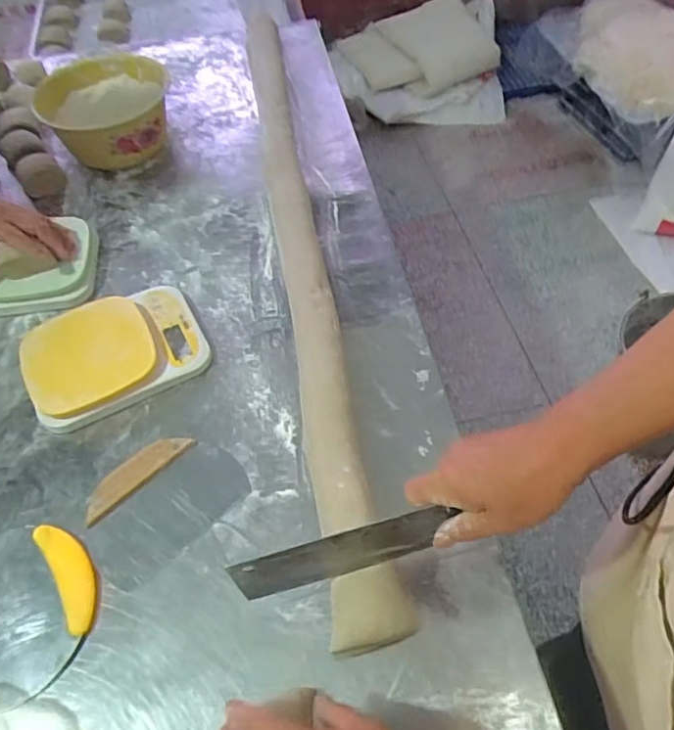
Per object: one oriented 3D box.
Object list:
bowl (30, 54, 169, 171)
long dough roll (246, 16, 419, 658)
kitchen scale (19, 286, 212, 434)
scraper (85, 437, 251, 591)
[{"bbox_3d":[-0.371,-0.405,0.949,0.193,0.092,0.197,-8,54,-3],"label":"bowl"},{"bbox_3d":[-0.052,-0.196,0.799,0.066,0.049,1.061,-8,54,-4],"label":"long dough roll"},{"bbox_3d":[-0.260,-0.022,0.688,0.197,0.039,0.152,-23,57,-14],"label":"kitchen scale"},{"bbox_3d":[-0.176,0.133,0.591,0.160,0.017,0.108,-38,61,-22],"label":"scraper"}]

